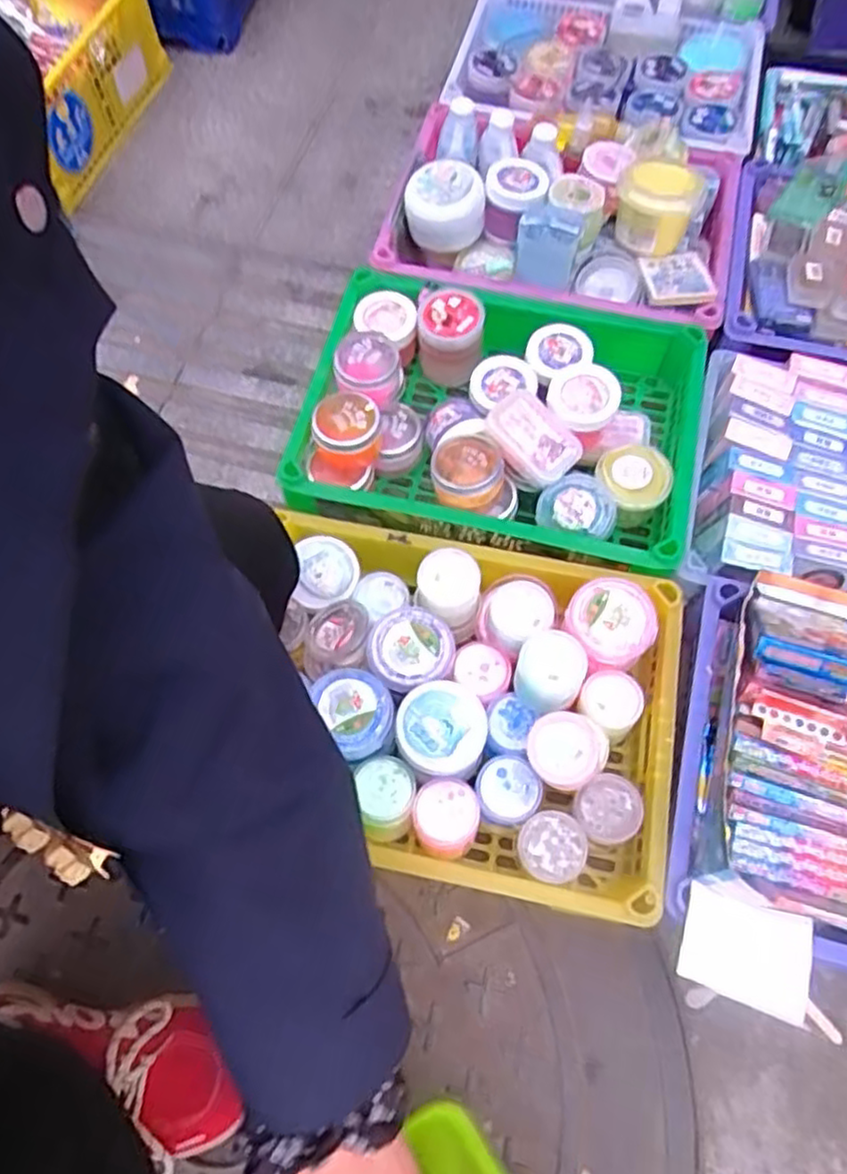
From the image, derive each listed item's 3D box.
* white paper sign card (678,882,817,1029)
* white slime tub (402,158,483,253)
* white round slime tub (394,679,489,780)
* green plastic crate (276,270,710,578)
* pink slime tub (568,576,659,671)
[{"bbox_3d":[0.230,0.260,0.509,0.083,0.004,0.068,12,56,20],"label":"white paper sign card"},{"bbox_3d":[0.022,-0.439,0.815,0.088,0.059,0.081,0,66,0],"label":"white slime tub"},{"bbox_3d":[0.014,0.115,0.572,0.070,0.033,0.070,0,66,0],"label":"white round slime tub"},{"bbox_3d":[0.083,-0.175,0.752,0.405,0.092,0.296,14,68,6],"label":"green plastic crate"},{"bbox_3d":[0.159,0.034,0.614,0.073,0.043,0.070,0,66,0],"label":"pink slime tub"}]

